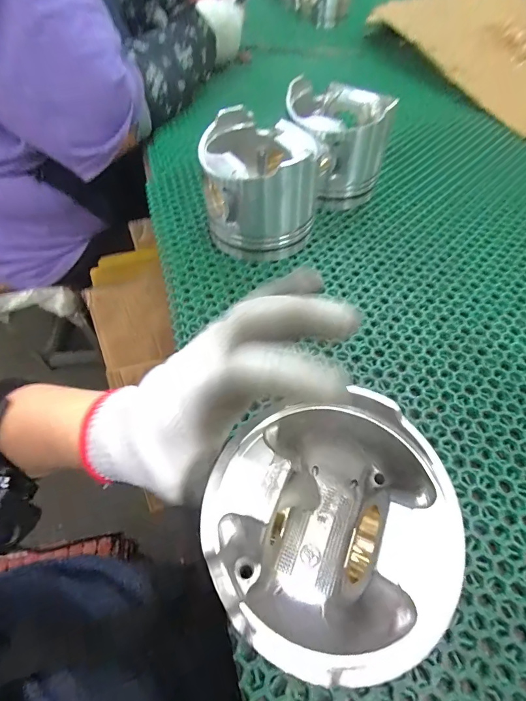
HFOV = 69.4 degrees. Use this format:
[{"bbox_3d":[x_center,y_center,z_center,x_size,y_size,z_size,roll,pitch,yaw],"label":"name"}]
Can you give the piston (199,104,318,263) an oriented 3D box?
[{"bbox_3d":[-0.004,-0.162,0.379,0.104,0.102,0.111,-2,54,0],"label":"piston"}]

